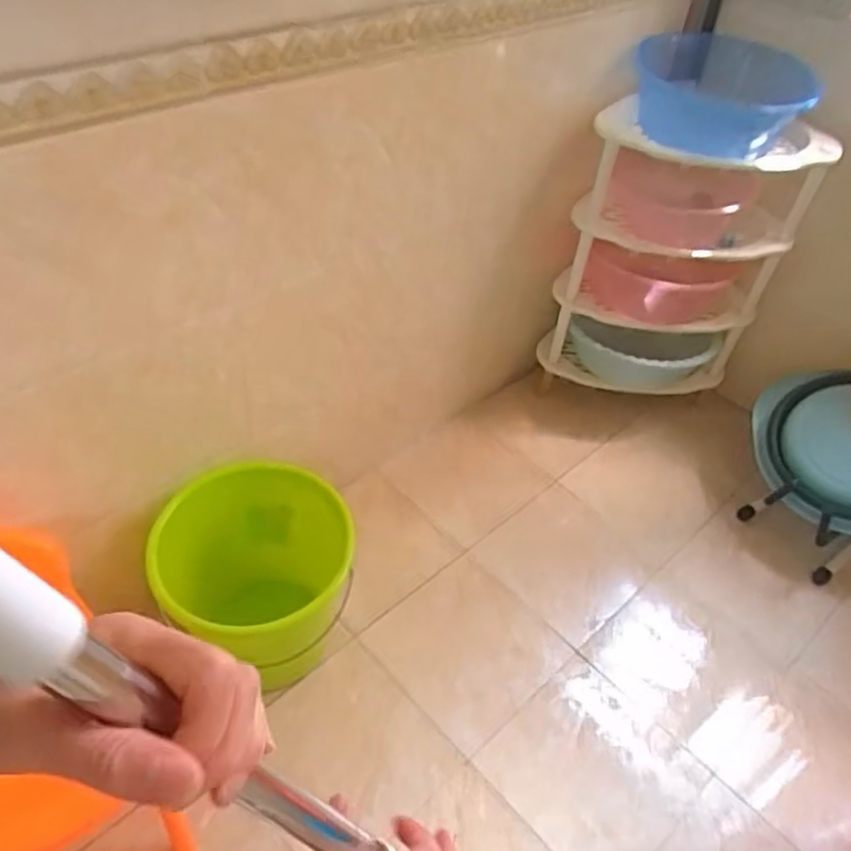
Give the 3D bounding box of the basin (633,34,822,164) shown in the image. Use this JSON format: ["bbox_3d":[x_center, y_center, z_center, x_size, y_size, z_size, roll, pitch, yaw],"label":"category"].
[{"bbox_3d":[0.574,-0.642,1.398,0.342,0.140,0.291,20,47,12],"label":"basin"}]

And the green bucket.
[{"bbox_3d":[-0.282,0.283,1.218,0.304,0.288,0.320,2,46,-6],"label":"green bucket"}]

